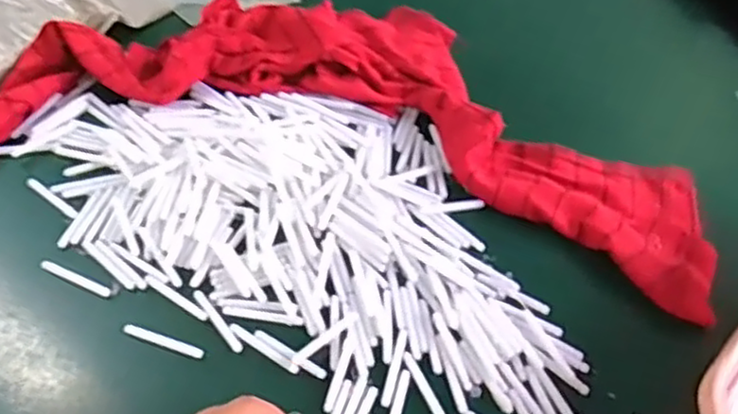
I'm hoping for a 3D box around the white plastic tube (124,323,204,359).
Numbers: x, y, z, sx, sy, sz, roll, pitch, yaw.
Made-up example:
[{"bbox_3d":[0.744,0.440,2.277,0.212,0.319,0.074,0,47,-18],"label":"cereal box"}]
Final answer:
[{"bbox_3d":[-0.144,0.094,0.485,0.059,0.004,0.008,17,51,9],"label":"white plastic tube"}]

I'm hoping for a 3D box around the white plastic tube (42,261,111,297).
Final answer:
[{"bbox_3d":[-0.219,0.054,0.515,0.061,0.004,0.008,22,52,13],"label":"white plastic tube"}]

